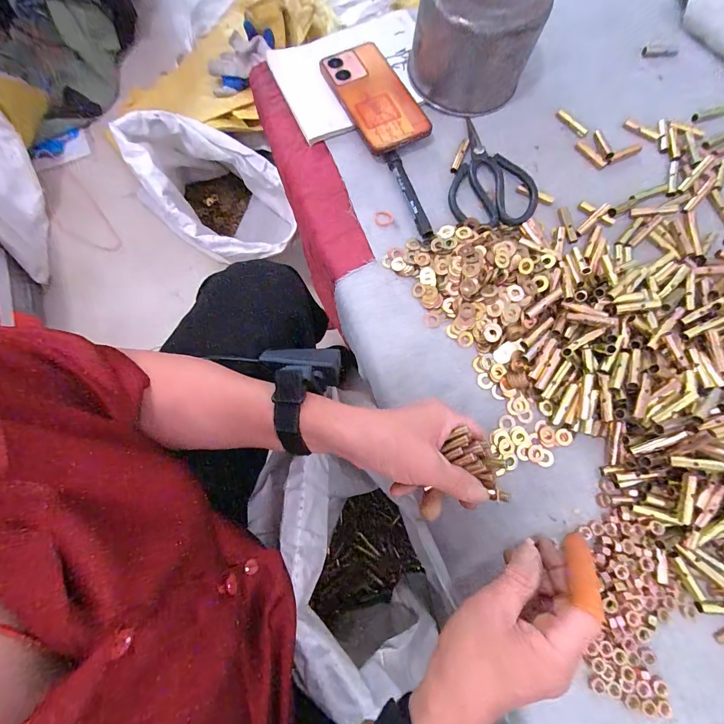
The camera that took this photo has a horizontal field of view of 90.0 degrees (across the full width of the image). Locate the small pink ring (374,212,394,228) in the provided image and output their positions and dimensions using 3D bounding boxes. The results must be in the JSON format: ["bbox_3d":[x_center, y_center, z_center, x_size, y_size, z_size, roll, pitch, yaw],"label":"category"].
[{"bbox_3d":[0.025,-0.163,0.414,0.021,0.004,0.019,-13,93,7],"label":"small pink ring"}]

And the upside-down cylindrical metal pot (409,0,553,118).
[{"bbox_3d":[0.131,-0.361,0.407,0.120,0.109,0.111,-33,77,-8],"label":"upside-down cylindrical metal pot"}]

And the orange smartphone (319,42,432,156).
[{"bbox_3d":[0.014,-0.320,0.435,0.075,0.013,0.153,-28,80,1],"label":"orange smartphone"}]

